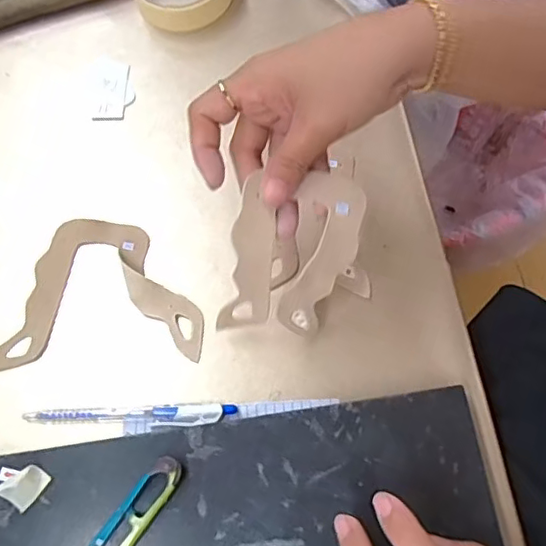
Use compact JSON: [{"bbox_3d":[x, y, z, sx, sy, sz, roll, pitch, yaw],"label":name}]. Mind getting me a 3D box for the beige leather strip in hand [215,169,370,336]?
[{"bbox_3d":[0.010,-0.007,0.352,0.071,0.108,0.014,11,28,-3],"label":"beige leather strip in hand"}]

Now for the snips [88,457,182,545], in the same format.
[{"bbox_3d":[-0.087,0.147,0.332,0.020,0.008,0.095,35,75,13],"label":"snips"}]

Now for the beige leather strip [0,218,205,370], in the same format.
[{"bbox_3d":[-0.119,0.011,0.406,0.139,0.013,0.107,0,70,2],"label":"beige leather strip"}]

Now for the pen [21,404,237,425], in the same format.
[{"bbox_3d":[-0.092,0.093,0.375,0.134,0.009,0.013,-3,70,1],"label":"pen"}]

